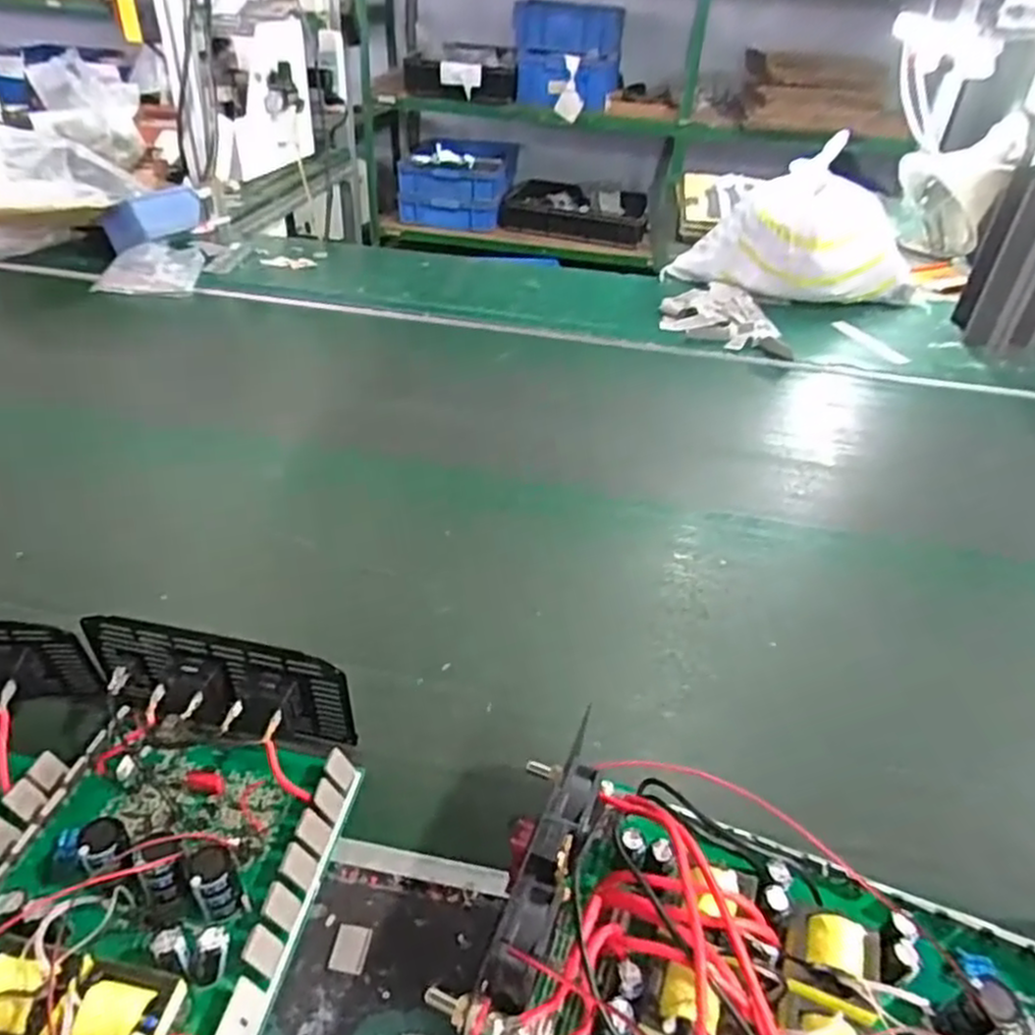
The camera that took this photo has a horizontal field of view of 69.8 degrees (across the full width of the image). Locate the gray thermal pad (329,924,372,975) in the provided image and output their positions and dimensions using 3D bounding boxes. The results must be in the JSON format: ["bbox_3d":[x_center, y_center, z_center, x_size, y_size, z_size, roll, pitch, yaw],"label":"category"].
[{"bbox_3d":[-0.094,0.242,0.417,0.020,0.004,0.024,7,38,4],"label":"gray thermal pad"}]

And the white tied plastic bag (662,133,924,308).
[{"bbox_3d":[0.469,-0.472,1.208,0.256,0.209,0.312,-23,45,-31],"label":"white tied plastic bag"}]

